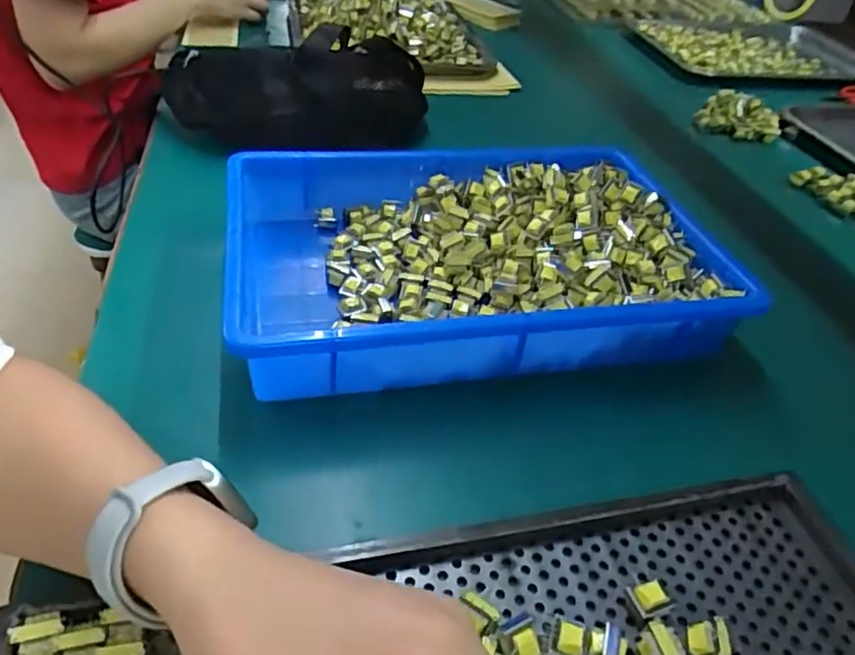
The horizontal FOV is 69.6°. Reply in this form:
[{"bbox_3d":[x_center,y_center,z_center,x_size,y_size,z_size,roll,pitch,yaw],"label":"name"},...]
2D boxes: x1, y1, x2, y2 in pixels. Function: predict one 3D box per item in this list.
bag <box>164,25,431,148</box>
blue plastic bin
[{"bbox_3d":[-0.125,-0.261,0.664,0.284,0.083,0.133,-12,44,-21],"label":"bag"},{"bbox_3d":[0.038,-0.052,0.486,0.349,0.075,0.233,-4,42,-12],"label":"blue plastic bin"}]

